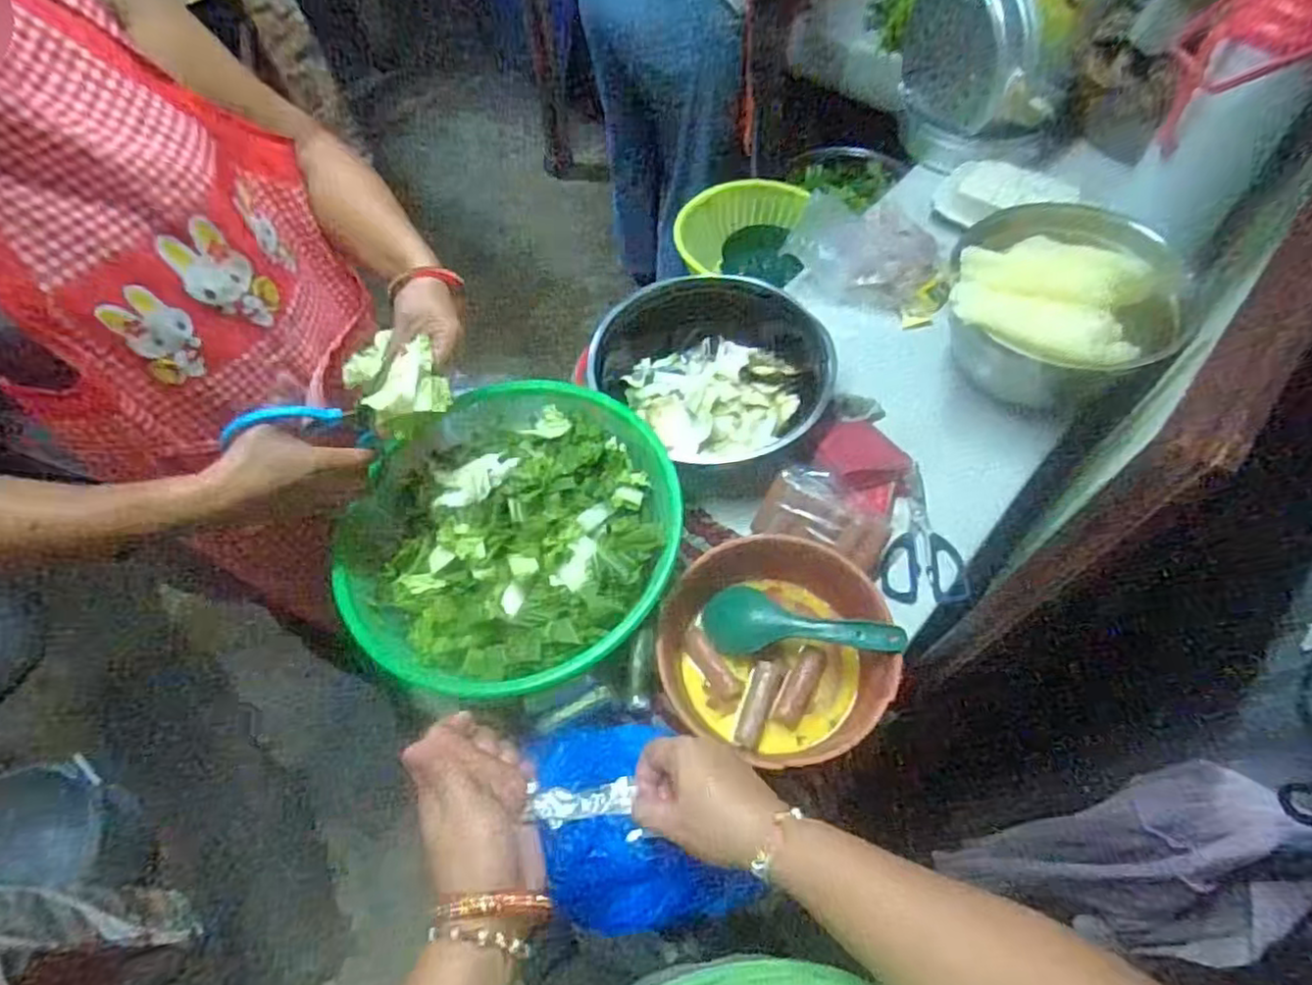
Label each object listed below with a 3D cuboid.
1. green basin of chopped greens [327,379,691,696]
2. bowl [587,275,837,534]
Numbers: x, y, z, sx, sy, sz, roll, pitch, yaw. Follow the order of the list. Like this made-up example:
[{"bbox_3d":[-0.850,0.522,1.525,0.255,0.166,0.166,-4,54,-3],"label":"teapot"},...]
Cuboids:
[{"bbox_3d":[-0.134,0.027,0.664,0.307,0.109,0.304,13,61,11],"label":"green basin of chopped greens"},{"bbox_3d":[0.079,-0.139,0.832,0.250,0.093,0.256,-2,60,3],"label":"bowl"}]

